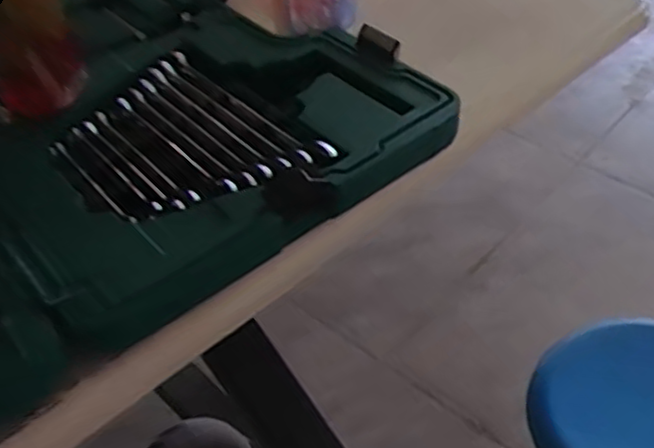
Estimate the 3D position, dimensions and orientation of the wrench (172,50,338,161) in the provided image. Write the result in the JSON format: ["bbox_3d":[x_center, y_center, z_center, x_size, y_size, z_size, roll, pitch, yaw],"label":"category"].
[{"bbox_3d":[-0.073,-0.113,0.658,0.020,0.024,0.240,-32,51,-29],"label":"wrench"}]

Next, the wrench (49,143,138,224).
[{"bbox_3d":[-0.195,-0.034,0.593,0.012,0.006,0.137,-33,50,-26],"label":"wrench"}]

